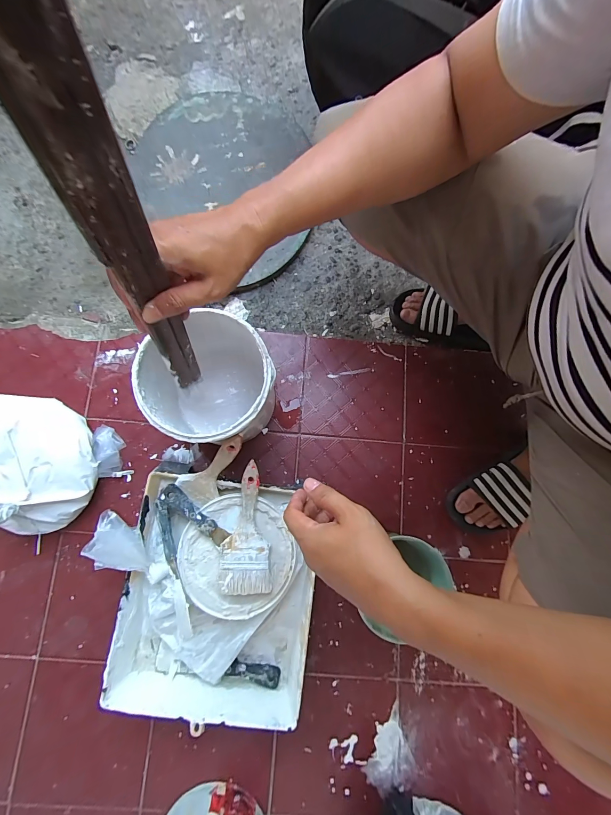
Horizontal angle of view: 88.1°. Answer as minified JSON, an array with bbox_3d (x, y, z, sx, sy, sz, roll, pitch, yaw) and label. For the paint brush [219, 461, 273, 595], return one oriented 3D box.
[{"bbox_3d":[-0.093,0.183,0.484,0.071,0.022,0.186,-3,81,-3],"label":"paint brush"}]

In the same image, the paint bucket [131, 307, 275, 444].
[{"bbox_3d":[-0.133,-0.040,0.507,0.169,0.187,0.188,15,81,0],"label":"paint bucket"}]

